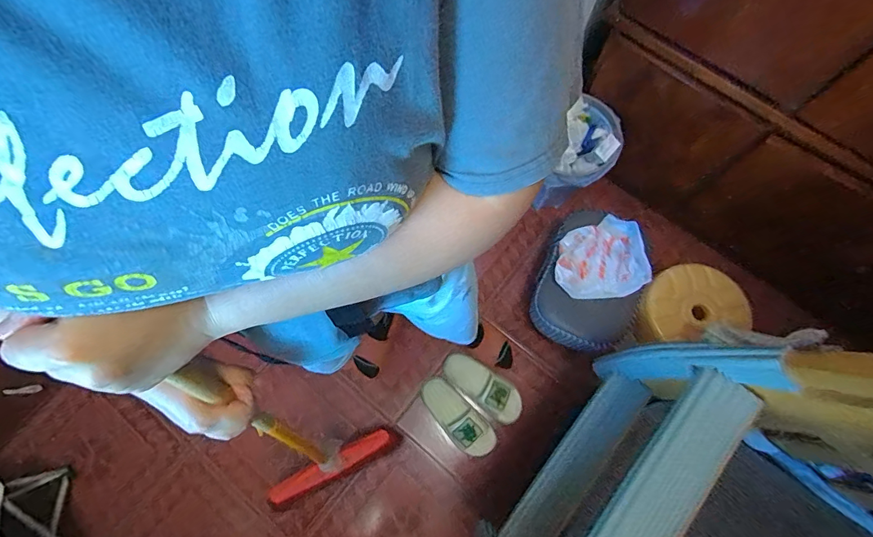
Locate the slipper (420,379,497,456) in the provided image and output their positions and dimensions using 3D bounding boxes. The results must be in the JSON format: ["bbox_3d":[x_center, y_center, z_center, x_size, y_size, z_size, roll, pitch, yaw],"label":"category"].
[{"bbox_3d":[0.054,0.416,1.138,0.248,0.071,0.105,42,79,11],"label":"slipper"}]

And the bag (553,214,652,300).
[{"bbox_3d":[0.411,-0.025,1.050,0.233,0.061,0.206,-11,74,-2],"label":"bag"}]

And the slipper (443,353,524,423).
[{"bbox_3d":[0.131,0.330,1.163,0.249,0.072,0.102,37,78,10],"label":"slipper"}]

